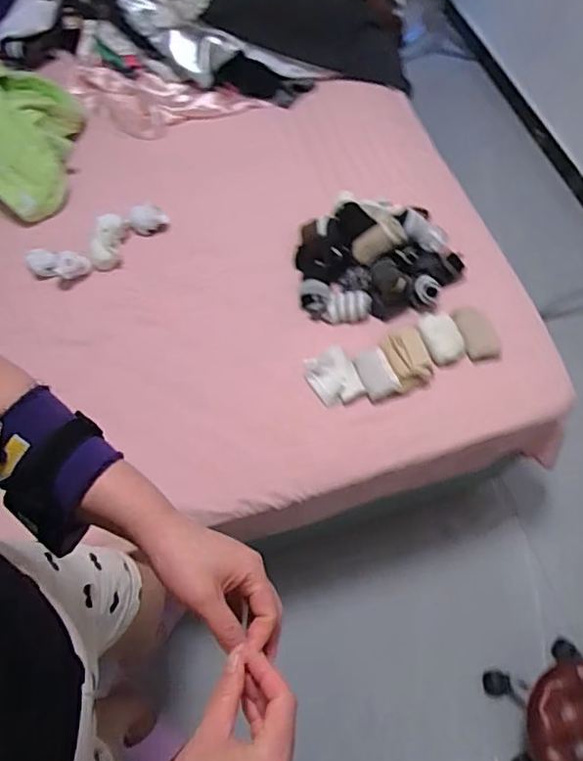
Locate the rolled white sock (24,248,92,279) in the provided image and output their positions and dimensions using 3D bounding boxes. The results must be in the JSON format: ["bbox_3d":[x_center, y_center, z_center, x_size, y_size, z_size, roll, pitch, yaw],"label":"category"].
[{"bbox_3d":[-0.484,-0.241,1.149,0.133,0.039,0.054,10,63,1],"label":"rolled white sock"}]

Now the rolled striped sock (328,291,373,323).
[{"bbox_3d":[0.114,-0.146,1.118,0.090,0.036,0.059,-7,63,-7],"label":"rolled striped sock"}]

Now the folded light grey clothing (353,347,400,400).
[{"bbox_3d":[0.158,-0.014,1.050,0.062,0.035,0.095,-16,65,-12],"label":"folded light grey clothing"}]

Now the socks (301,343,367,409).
[{"bbox_3d":[0.078,-0.014,1.051,0.097,0.030,0.116,-16,65,-12],"label":"socks"}]

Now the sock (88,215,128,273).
[{"bbox_3d":[-0.389,-0.292,1.175,0.059,0.050,0.117,5,63,-1],"label":"sock"}]

